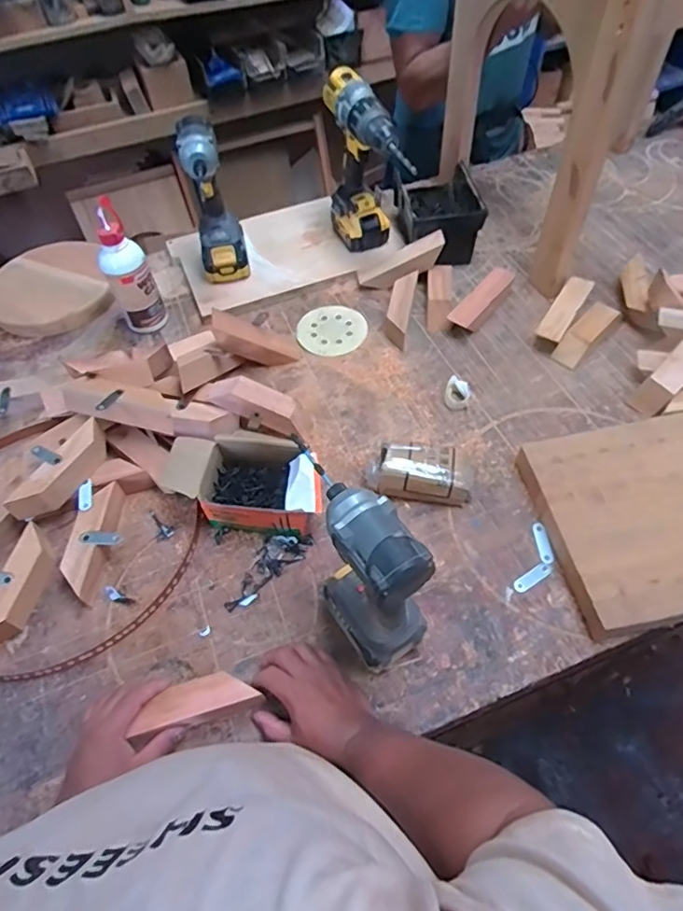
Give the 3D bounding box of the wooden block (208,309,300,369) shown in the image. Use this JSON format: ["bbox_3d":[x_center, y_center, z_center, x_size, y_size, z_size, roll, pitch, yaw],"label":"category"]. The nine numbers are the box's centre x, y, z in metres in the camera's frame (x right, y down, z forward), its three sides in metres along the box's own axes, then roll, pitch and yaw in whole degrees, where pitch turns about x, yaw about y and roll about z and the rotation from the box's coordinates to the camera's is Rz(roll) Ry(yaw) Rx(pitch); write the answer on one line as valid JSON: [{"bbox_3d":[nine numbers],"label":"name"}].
[{"bbox_3d":[-0.142,-0.186,0.875,0.160,0.042,0.064,12,42,-44],"label":"wooden block"}]

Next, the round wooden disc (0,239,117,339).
[{"bbox_3d":[-0.544,-0.313,1.011,0.215,0.039,0.241,-22,58,-11],"label":"round wooden disc"}]

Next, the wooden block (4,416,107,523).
[{"bbox_3d":[-0.366,0.021,0.718,0.045,0.050,0.152,22,60,17],"label":"wooden block"}]

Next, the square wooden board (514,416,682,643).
[{"bbox_3d":[0.426,0.073,0.688,0.331,0.050,0.253,-10,56,-3],"label":"square wooden board"}]

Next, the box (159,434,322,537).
[{"bbox_3d":[-0.126,0.038,0.730,0.203,0.074,0.112,4,57,7],"label":"box"}]

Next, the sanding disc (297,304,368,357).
[{"bbox_3d":[-0.017,-0.218,0.936,0.115,0.004,0.120,-2,56,3],"label":"sanding disc"}]

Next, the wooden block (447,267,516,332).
[{"bbox_3d":[0.244,-0.267,0.941,0.048,0.037,0.158,35,65,24],"label":"wooden block"}]

